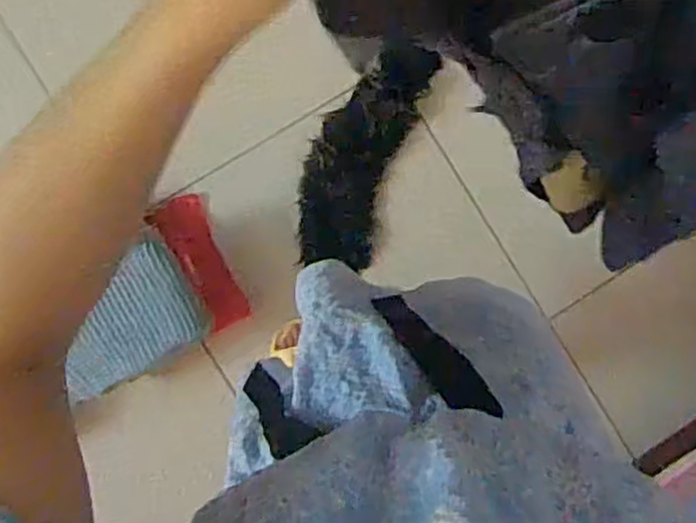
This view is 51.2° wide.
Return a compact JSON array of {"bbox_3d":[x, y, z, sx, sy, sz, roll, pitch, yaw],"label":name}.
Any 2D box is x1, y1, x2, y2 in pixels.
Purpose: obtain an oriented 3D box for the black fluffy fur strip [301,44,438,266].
[{"bbox_3d":[0.017,-0.201,1.418,0.181,0.052,0.441,20,87,-3],"label":"black fluffy fur strip"}]

